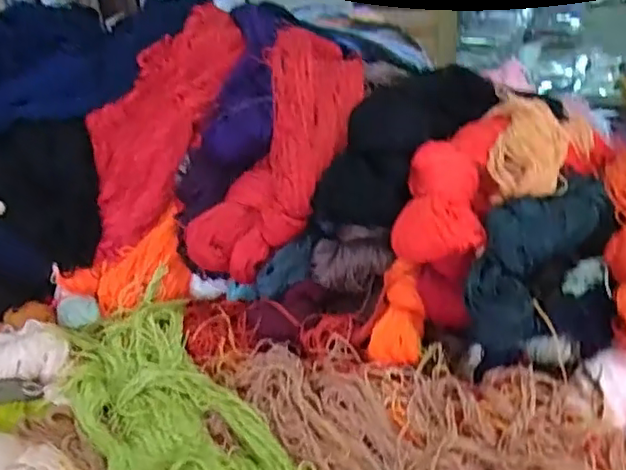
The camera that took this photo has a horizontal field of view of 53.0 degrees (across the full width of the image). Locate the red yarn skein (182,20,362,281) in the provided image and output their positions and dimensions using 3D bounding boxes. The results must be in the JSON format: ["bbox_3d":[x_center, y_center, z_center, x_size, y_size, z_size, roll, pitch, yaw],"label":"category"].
[{"bbox_3d":[-0.029,-0.104,0.699,0.131,0.057,0.324,13,71,28],"label":"red yarn skein"}]

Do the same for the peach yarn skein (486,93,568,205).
[{"bbox_3d":[0.220,-0.088,0.651,0.081,0.048,0.144,8,51,21],"label":"peach yarn skein"}]

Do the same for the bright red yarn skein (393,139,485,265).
[{"bbox_3d":[0.118,-0.026,0.605,0.075,0.060,0.122,13,58,-8],"label":"bright red yarn skein"}]

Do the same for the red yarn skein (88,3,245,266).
[{"bbox_3d":[-0.184,-0.148,0.775,0.104,0.092,0.366,13,72,28],"label":"red yarn skein"}]

